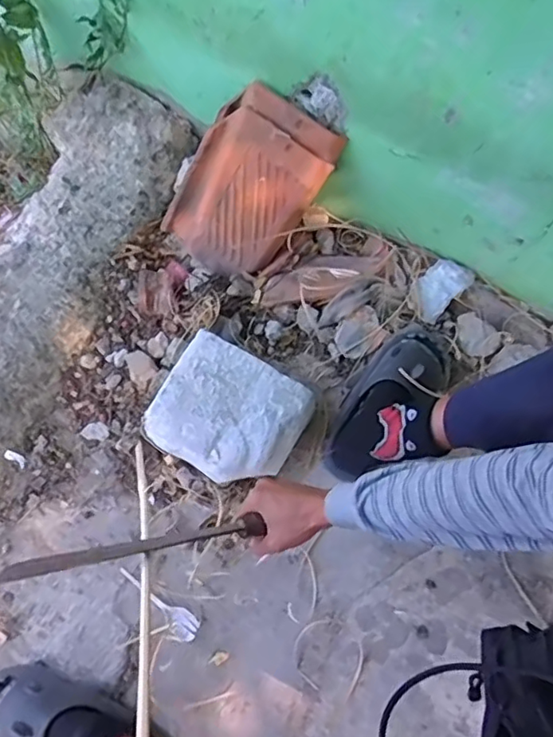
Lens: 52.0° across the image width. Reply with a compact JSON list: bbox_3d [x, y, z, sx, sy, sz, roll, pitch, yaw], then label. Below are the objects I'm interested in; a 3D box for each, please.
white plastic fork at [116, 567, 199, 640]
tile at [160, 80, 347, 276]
[{"bbox_3d":[-0.181,0.358,0.862,0.147,0.008,0.036,34,70,10],"label":"white plastic fork"},{"bbox_3d":[-0.051,-0.311,0.983,0.212,0.323,0.055,34,38,-9],"label":"tile"}]

